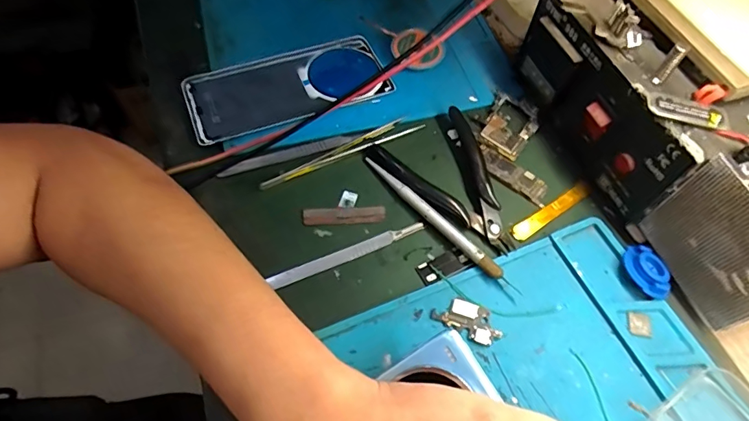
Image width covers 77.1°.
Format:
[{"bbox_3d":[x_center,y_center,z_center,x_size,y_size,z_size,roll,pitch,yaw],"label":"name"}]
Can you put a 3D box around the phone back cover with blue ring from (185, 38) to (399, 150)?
[{"bbox_3d":[-0.070,-0.102,0.380,0.158,0.011,0.076,-20,61,-13],"label":"phone back cover with blue ring"}]

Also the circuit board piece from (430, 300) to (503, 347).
[{"bbox_3d":[0.058,0.066,0.290,0.042,0.004,0.022,27,62,14],"label":"circuit board piece"}]

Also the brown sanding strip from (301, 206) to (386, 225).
[{"bbox_3d":[-0.021,0.003,0.327,0.057,0.004,0.012,-2,63,-7],"label":"brown sanding strip"}]

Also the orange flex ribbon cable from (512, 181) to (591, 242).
[{"bbox_3d":[0.127,0.000,0.336,0.073,0.004,0.012,-31,64,-19],"label":"orange flex ribbon cable"}]

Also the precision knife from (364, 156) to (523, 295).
[{"bbox_3d":[0.040,0.004,0.323,0.009,0.009,0.135,-37,66,-22],"label":"precision knife"}]

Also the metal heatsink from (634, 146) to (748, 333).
[{"bbox_3d":[0.207,0.020,0.274,0.032,0.086,0.080,-18,61,-12],"label":"metal heatsink"}]

